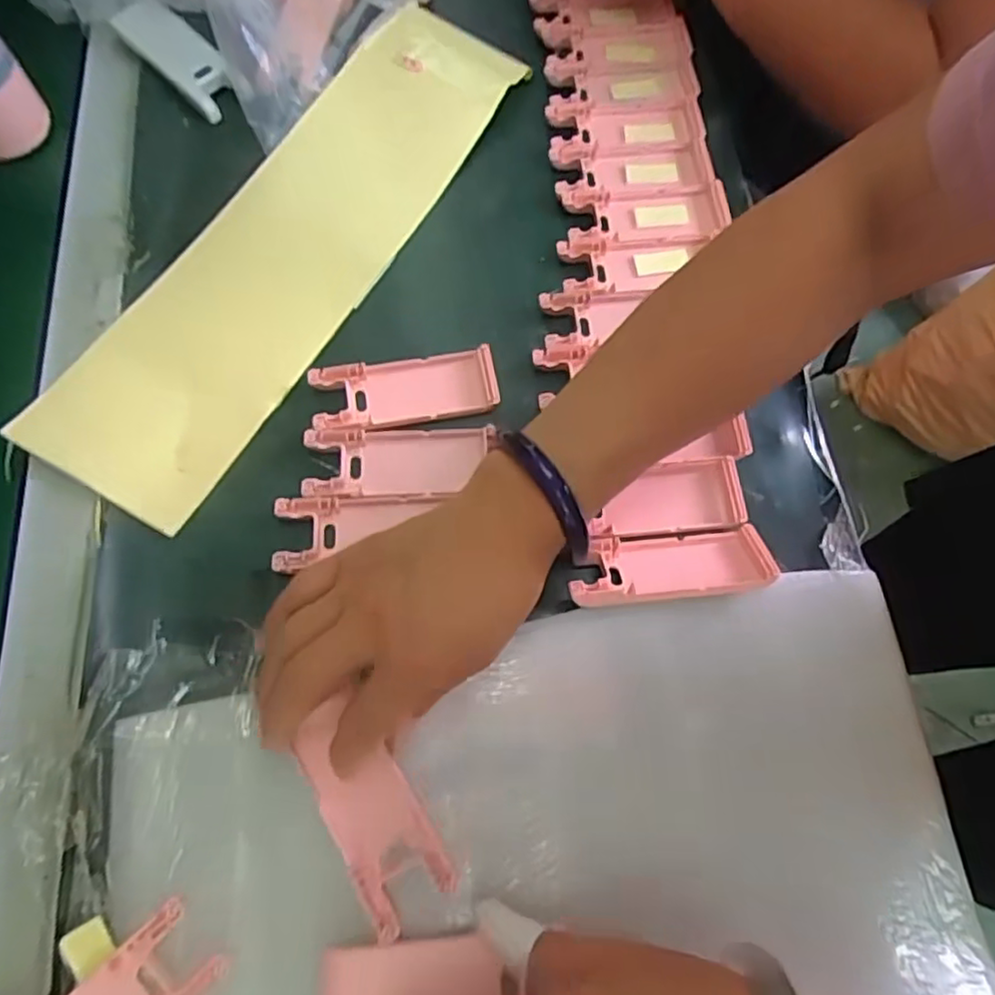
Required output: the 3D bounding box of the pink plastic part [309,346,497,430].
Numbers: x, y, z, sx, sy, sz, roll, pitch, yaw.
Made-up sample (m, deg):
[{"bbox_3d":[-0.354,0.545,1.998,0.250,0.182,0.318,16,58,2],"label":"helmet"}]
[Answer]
[{"bbox_3d":[-0.053,-0.063,0.378,0.104,0.008,0.041,-10,69,-6],"label":"pink plastic part"}]

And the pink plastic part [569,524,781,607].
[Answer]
[{"bbox_3d":[0.089,0.035,0.339,0.105,0.018,0.037,-4,69,-4],"label":"pink plastic part"}]

